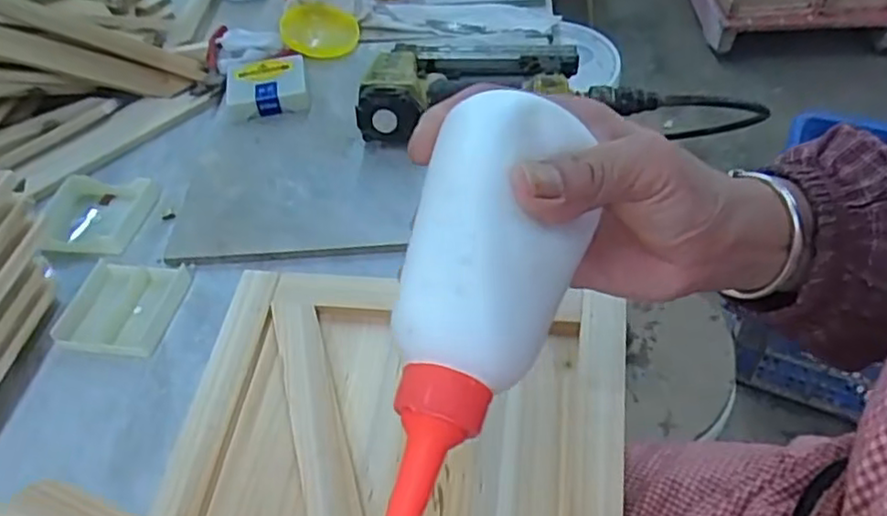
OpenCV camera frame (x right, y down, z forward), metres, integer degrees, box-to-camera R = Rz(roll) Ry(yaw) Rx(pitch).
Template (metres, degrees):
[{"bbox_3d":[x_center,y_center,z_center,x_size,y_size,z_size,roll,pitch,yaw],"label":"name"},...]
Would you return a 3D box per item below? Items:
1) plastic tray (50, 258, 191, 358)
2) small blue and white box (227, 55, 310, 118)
[{"bbox_3d":[-0.223,0.033,0.460,0.067,0.015,0.073,2,47,7],"label":"plastic tray"},{"bbox_3d":[-0.166,-0.162,0.623,0.073,0.024,0.073,-11,47,-5],"label":"small blue and white box"}]

